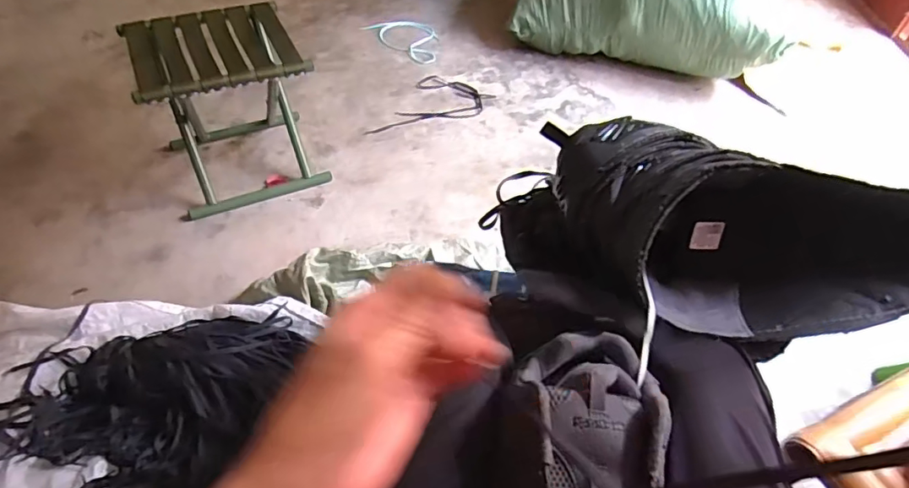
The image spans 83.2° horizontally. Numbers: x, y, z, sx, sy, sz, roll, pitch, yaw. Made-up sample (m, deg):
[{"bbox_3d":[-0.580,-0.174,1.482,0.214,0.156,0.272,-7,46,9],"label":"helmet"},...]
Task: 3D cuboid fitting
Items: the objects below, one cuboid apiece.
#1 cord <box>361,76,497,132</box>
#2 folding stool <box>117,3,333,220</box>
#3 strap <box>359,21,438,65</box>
[{"bbox_3d":[-0.055,-0.359,1.368,0.212,0.014,0.304,24,51,15],"label":"cord"},{"bbox_3d":[-0.467,-0.281,1.076,0.294,0.304,0.275,-21,54,-22],"label":"folding stool"},{"bbox_3d":[-0.135,-0.645,1.608,0.279,0.017,0.172,38,56,25],"label":"strap"}]

